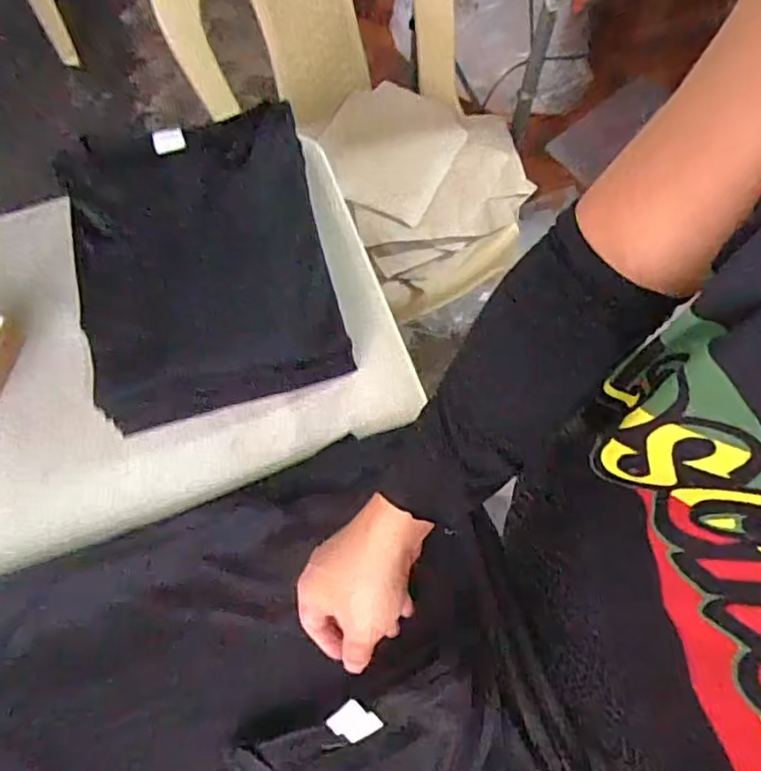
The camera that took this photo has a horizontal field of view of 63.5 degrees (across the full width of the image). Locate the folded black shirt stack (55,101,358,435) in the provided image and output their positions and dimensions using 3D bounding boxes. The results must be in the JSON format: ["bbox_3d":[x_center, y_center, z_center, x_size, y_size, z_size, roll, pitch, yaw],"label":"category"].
[{"bbox_3d":[-0.162,-0.114,0.569,0.223,0.093,0.255,-14,70,-5],"label":"folded black shirt stack"}]

